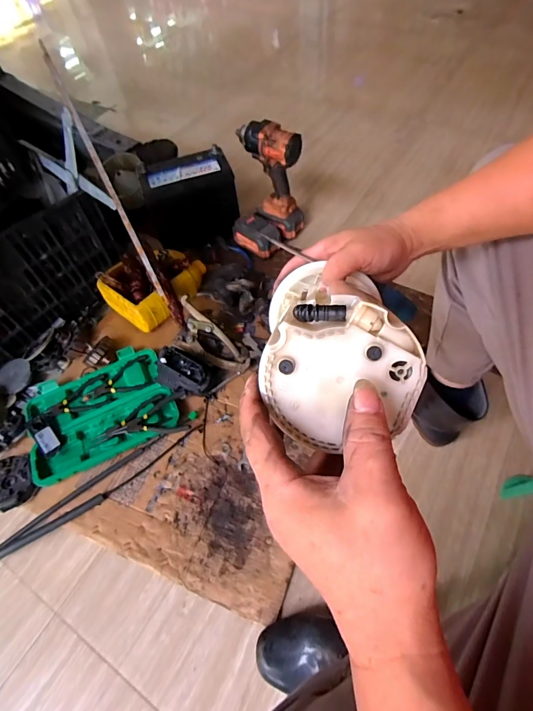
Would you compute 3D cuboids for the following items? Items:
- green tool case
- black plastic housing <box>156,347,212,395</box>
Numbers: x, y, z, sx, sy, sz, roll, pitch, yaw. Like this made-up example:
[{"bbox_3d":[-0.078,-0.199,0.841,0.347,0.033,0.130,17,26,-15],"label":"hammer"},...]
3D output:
[{"bbox_3d":[-0.355,0.114,0.797,0.306,0.035,0.234,-20,58,-9],"label":"green tool case"},{"bbox_3d":[-0.177,0.031,0.797,0.130,0.068,0.089,20,62,16],"label":"black plastic housing"}]

